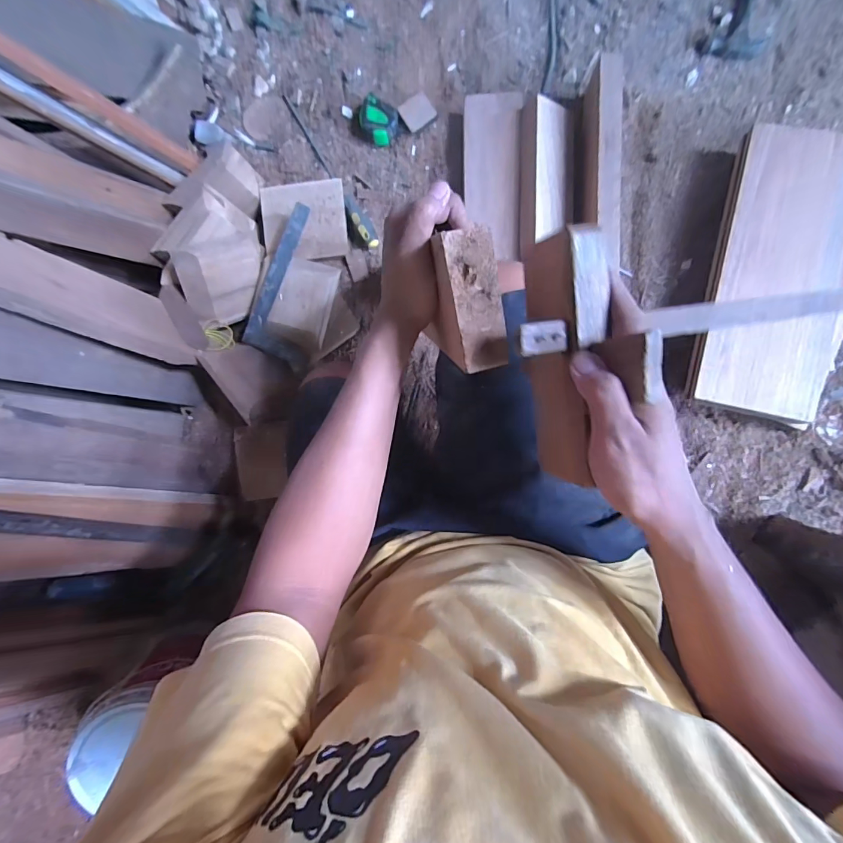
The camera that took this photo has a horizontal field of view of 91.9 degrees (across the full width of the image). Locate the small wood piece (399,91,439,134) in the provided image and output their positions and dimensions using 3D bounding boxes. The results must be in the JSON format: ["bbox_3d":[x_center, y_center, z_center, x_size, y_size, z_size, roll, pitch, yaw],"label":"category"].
[{"bbox_3d":[-0.006,-0.552,0.726,0.060,0.007,0.054,-35,92,1],"label":"small wood piece"}]

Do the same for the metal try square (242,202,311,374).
[{"bbox_3d":[-0.216,-0.227,0.705,0.111,0.012,0.260,20,97,-12],"label":"metal try square"}]

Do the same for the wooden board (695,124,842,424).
[{"bbox_3d":[0.576,-0.236,0.640,0.184,0.024,0.448,13,90,3],"label":"wooden board"}]

